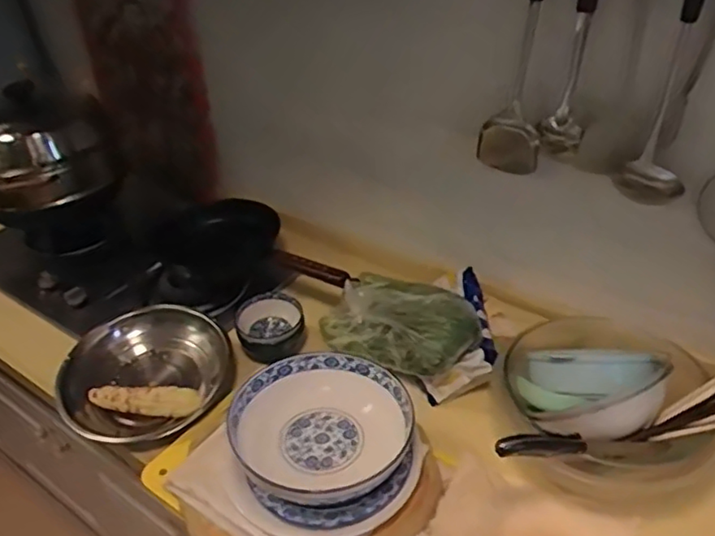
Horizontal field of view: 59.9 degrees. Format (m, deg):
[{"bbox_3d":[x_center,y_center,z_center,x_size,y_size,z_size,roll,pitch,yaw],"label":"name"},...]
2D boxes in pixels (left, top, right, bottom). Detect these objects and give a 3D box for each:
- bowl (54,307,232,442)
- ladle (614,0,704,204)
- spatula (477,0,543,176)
[{"bbox_3d":[-0.343,0.169,0.996,0.240,0.086,0.239,-3,36,2],"label":"bowl"},{"bbox_3d":[0.376,-0.230,0.744,0.078,0.349,0.058,4,37,13],"label":"ladle"},{"bbox_3d":[0.226,-0.304,0.907,0.084,0.398,0.137,0,36,8],"label":"spatula"}]

